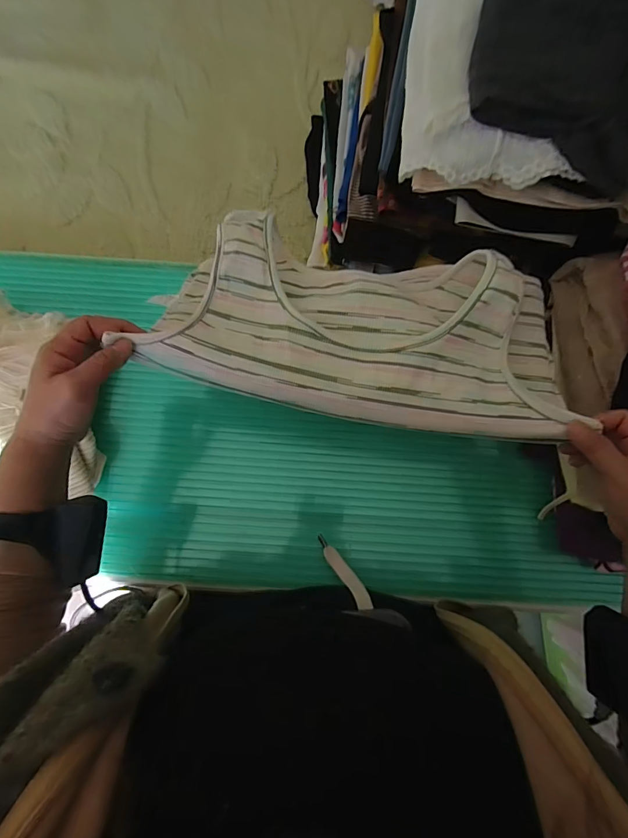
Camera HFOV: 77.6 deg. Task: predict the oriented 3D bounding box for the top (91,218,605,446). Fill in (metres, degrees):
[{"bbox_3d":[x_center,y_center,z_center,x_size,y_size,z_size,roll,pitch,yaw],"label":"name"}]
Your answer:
[{"bbox_3d":[0.053,-0.082,0.362,0.377,0.057,0.167,7,79,-5],"label":"top"}]

